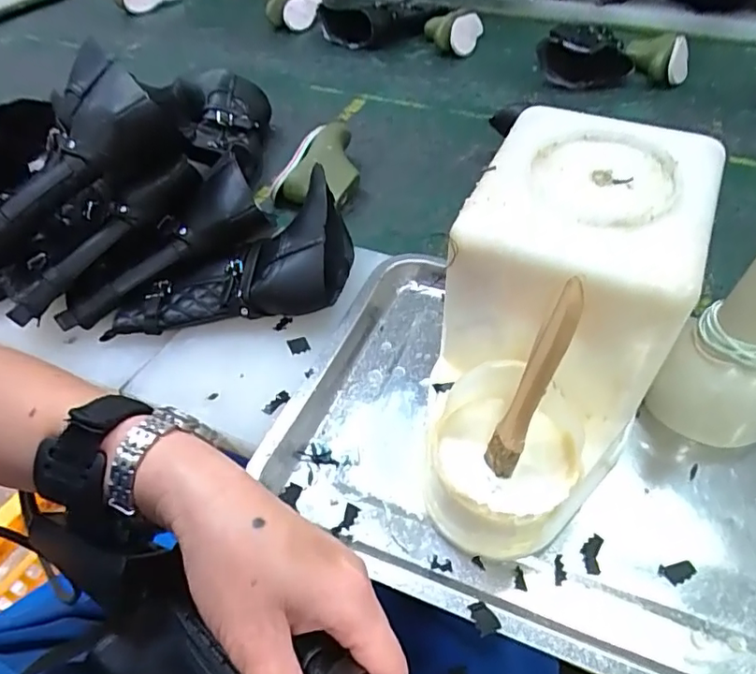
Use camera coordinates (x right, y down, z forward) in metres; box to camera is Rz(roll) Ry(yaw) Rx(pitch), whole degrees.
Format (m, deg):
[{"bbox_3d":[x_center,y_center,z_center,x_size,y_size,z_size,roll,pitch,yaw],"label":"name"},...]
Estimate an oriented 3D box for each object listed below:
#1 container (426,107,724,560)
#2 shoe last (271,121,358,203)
[{"bbox_3d":[0.107,0.001,0.349,0.125,0.180,0.224,20,51,19],"label":"container"},{"bbox_3d":[-0.069,-0.213,0.690,0.082,0.044,0.145,20,51,19],"label":"shoe last"}]

